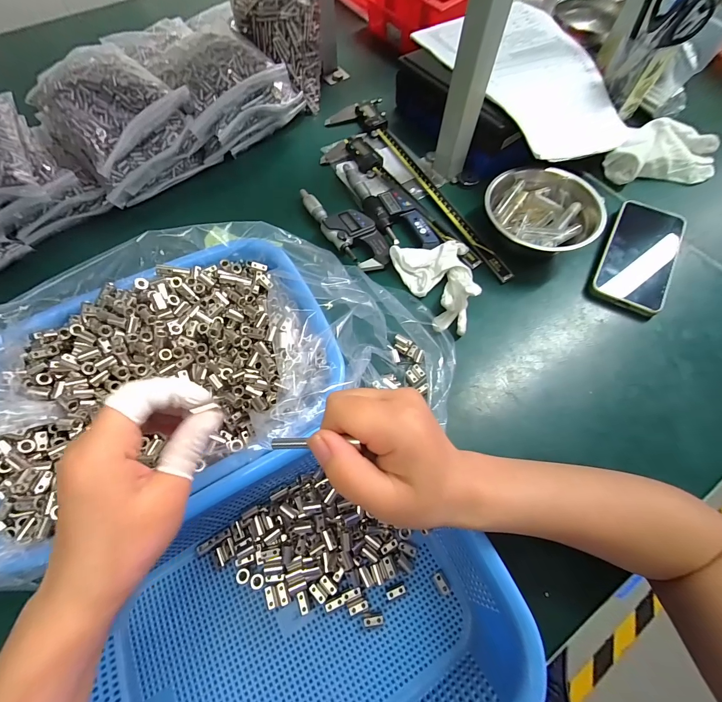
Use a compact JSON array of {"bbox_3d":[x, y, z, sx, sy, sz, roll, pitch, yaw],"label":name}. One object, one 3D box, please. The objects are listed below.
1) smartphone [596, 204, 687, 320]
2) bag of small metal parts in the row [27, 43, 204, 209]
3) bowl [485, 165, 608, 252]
[{"bbox_3d":[0.321,-0.111,0.376,0.074,0.013,0.151,30,72,10],"label":"smartphone"},{"bbox_3d":[-0.305,-0.290,0.424,0.148,0.103,0.146,-40,71,-16],"label":"bag of small metal parts in the row"},{"bbox_3d":[0.207,-0.157,0.388,0.123,0.053,0.123,0,65,0],"label":"bowl"}]

